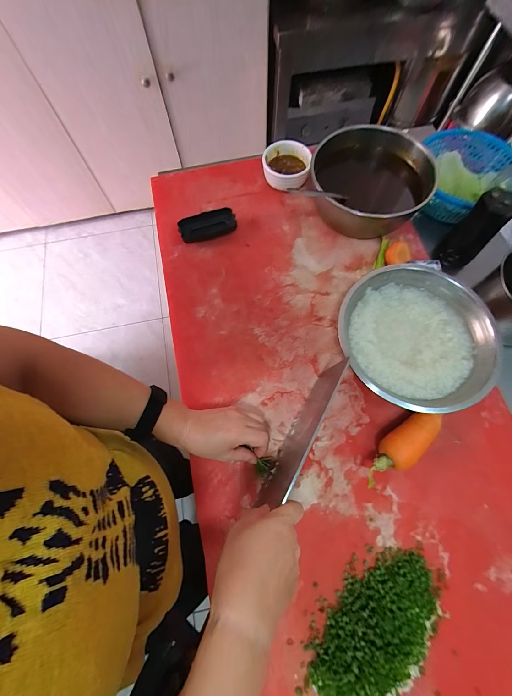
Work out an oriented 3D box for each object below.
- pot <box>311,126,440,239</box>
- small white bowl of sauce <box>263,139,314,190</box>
[{"bbox_3d":[0.210,-0.314,0.544,0.206,0.095,0.193,0,70,1],"label":"pot"},{"bbox_3d":[0.065,-0.379,0.588,0.091,0.057,0.080,9,71,4],"label":"small white bowl of sauce"}]

